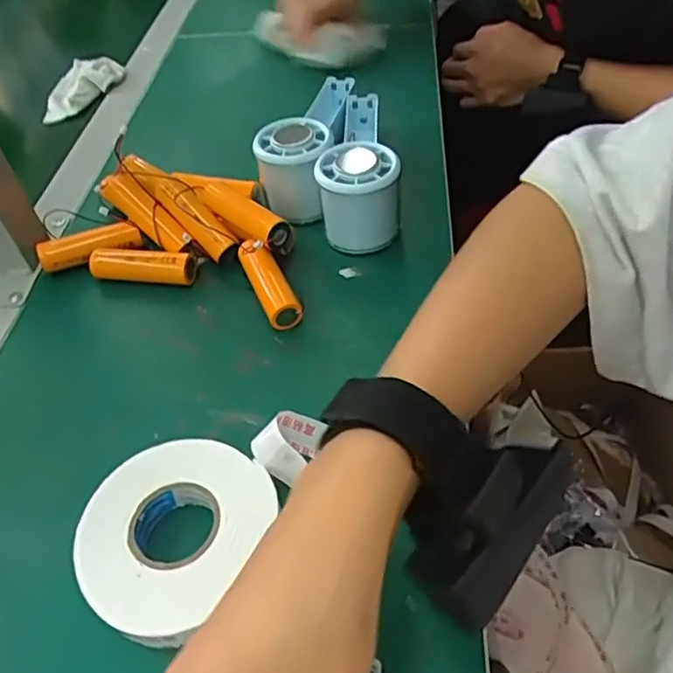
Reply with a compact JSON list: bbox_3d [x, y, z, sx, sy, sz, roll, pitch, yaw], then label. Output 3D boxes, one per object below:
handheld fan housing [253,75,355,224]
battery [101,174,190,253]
[{"bbox_3d":[-0.018,-0.159,0.493,0.057,0.055,0.164,7,49,13],"label":"handheld fan housing"},{"bbox_3d":[-0.137,-0.089,0.446,0.075,0.015,0.019,39,59,5],"label":"battery"}]

